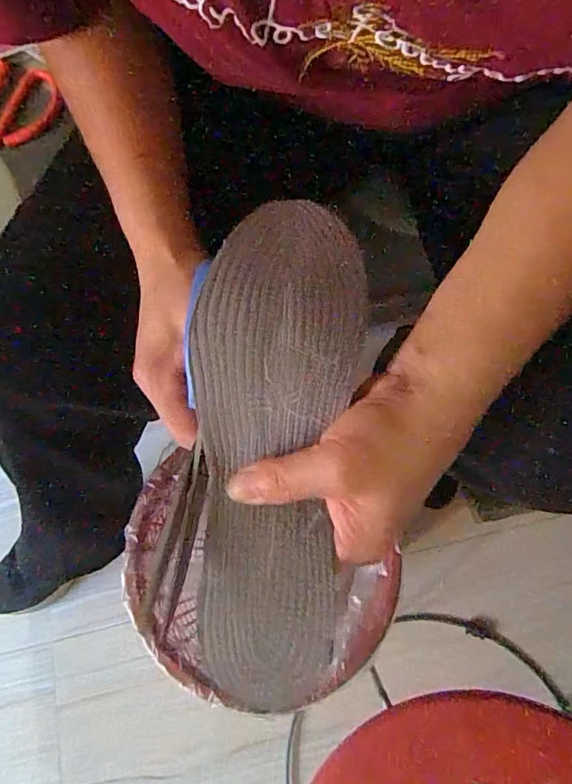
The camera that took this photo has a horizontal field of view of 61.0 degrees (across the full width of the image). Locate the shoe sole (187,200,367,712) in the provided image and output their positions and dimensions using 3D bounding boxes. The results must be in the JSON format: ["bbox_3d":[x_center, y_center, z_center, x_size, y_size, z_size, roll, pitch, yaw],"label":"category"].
[{"bbox_3d":[-0.007,0.017,0.228,0.077,0.017,0.227,3,81,2],"label":"shoe sole"}]

